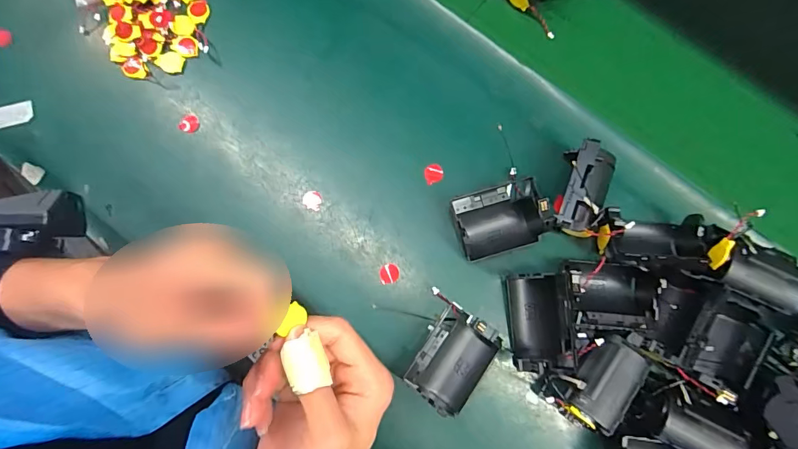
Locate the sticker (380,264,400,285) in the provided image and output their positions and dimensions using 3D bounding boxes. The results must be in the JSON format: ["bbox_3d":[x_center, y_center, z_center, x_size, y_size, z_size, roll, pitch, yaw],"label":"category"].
[{"bbox_3d":[-0.008,0.042,0.360,0.017,0.004,0.017,0,79,-1],"label":"sticker"}]

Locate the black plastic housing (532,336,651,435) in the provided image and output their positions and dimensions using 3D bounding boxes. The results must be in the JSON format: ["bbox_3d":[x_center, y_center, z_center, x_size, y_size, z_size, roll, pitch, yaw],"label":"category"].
[{"bbox_3d":[0.150,0.117,0.324,0.054,0.042,0.071,39,81,7],"label":"black plastic housing"}]

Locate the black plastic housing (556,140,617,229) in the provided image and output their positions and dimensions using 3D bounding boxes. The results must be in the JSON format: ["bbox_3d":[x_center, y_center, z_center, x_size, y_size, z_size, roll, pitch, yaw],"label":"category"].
[{"bbox_3d":[0.146,-0.026,0.340,0.039,0.047,0.071,18,79,3],"label":"black plastic housing"}]

